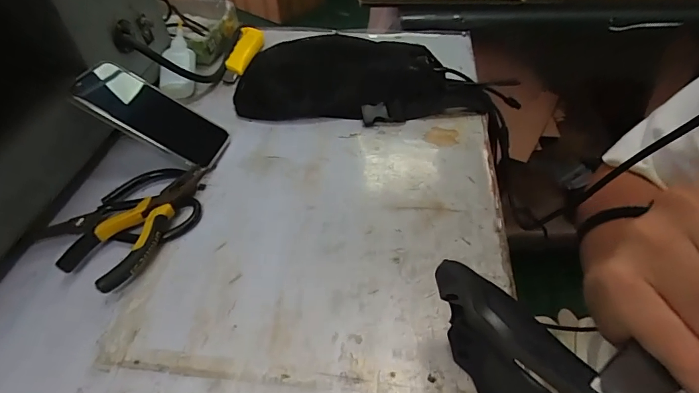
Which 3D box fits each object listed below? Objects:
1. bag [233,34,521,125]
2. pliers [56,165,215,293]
[{"bbox_3d":[0.023,-0.168,0.549,0.343,0.066,0.153,1,46,4],"label":"bag"},{"bbox_3d":[-0.199,0.018,0.406,0.067,0.027,0.165,15,49,17],"label":"pliers"}]

